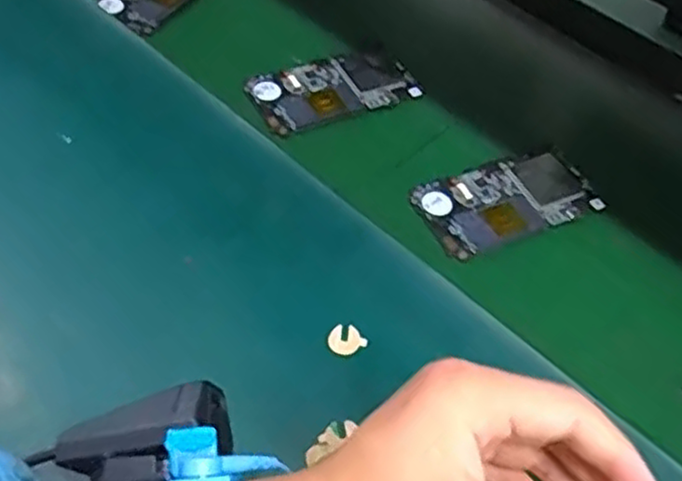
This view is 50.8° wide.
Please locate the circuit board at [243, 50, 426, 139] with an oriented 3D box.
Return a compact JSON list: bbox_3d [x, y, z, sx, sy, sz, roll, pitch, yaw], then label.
[{"bbox_3d":[-0.005,-0.115,0.546,0.122,0.010,0.064,-17,52,-22],"label":"circuit board"}]

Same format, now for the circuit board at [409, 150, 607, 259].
[{"bbox_3d":[0.114,-0.030,0.487,0.125,0.004,0.065,-20,56,-19],"label":"circuit board"}]

